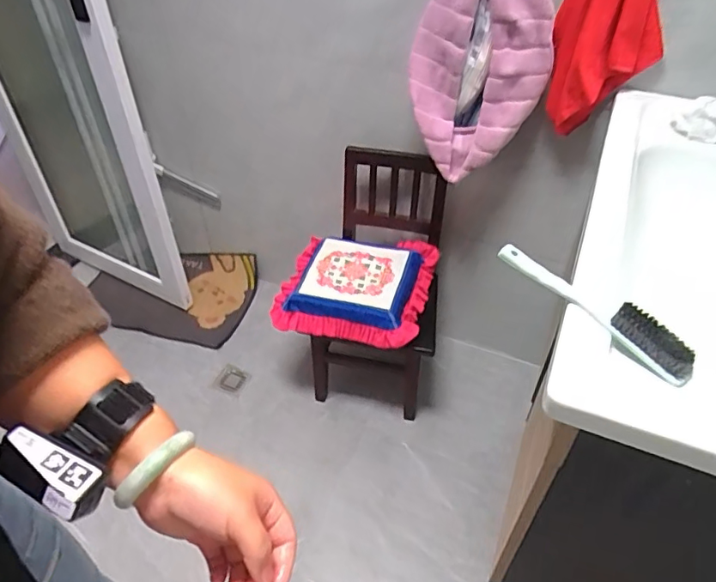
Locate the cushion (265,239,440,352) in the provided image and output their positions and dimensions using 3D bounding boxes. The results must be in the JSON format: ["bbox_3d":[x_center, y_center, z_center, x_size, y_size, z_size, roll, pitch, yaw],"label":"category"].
[{"bbox_3d":[-0.020,-0.021,1.311,0.383,0.076,0.330,11,44,12],"label":"cushion"}]

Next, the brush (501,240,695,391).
[{"bbox_3d":[0.251,0.017,0.578,0.029,0.038,0.223,-29,50,-28],"label":"brush"}]

